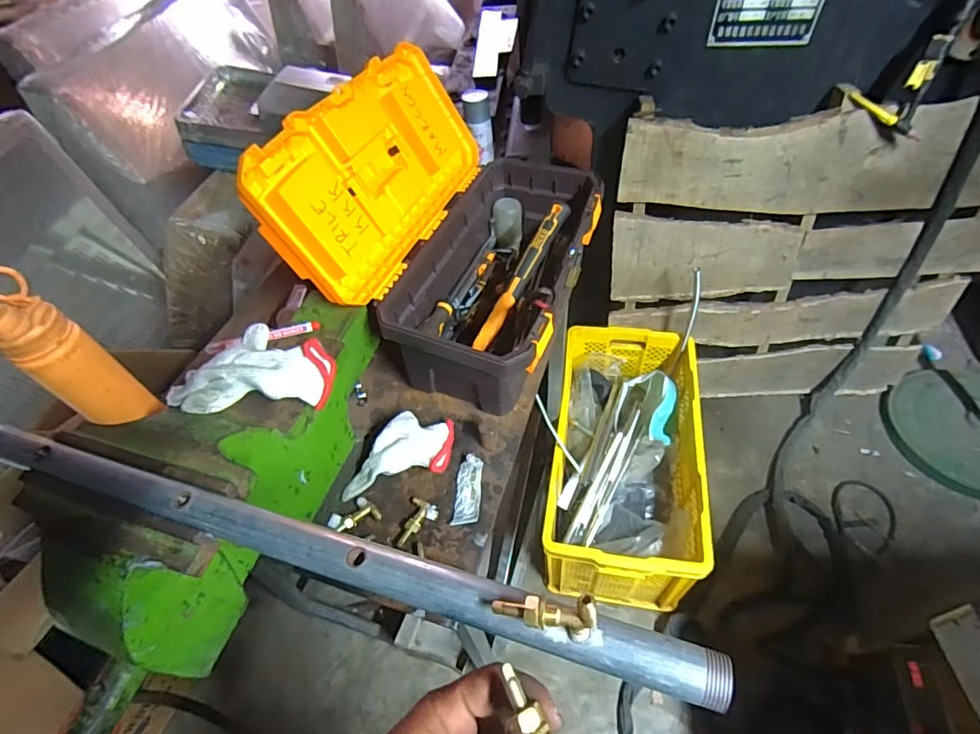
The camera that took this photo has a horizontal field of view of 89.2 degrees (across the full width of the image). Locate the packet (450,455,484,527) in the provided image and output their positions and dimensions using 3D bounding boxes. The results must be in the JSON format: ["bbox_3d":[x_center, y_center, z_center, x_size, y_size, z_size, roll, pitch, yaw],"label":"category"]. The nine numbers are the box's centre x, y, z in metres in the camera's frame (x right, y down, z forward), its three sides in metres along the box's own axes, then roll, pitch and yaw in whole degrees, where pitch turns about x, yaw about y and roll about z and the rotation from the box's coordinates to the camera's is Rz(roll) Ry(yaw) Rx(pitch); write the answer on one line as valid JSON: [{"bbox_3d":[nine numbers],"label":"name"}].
[{"bbox_3d":[-0.027,0.159,0.645,0.033,0.013,0.092,2,52,8],"label":"packet"}]

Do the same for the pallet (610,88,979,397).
[{"bbox_3d":[0.794,-0.237,1.318,0.924,0.803,0.154,-2,51,4],"label":"pallet"}]

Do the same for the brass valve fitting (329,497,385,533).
[{"bbox_3d":[-0.173,0.189,0.634,0.060,0.015,0.034,-21,52,-11],"label":"brass valve fitting"}]

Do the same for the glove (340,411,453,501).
[{"bbox_3d":[-0.124,0.113,0.665,0.157,0.050,0.092,-14,51,-5],"label":"glove"}]

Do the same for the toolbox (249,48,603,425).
[{"bbox_3d":[-0.044,-0.221,0.729,0.344,0.308,0.442,13,54,16],"label":"toolbox"}]

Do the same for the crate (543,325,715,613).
[{"bbox_3d":[0.349,0.248,1.327,0.345,0.307,0.661,4,52,9],"label":"crate"}]

